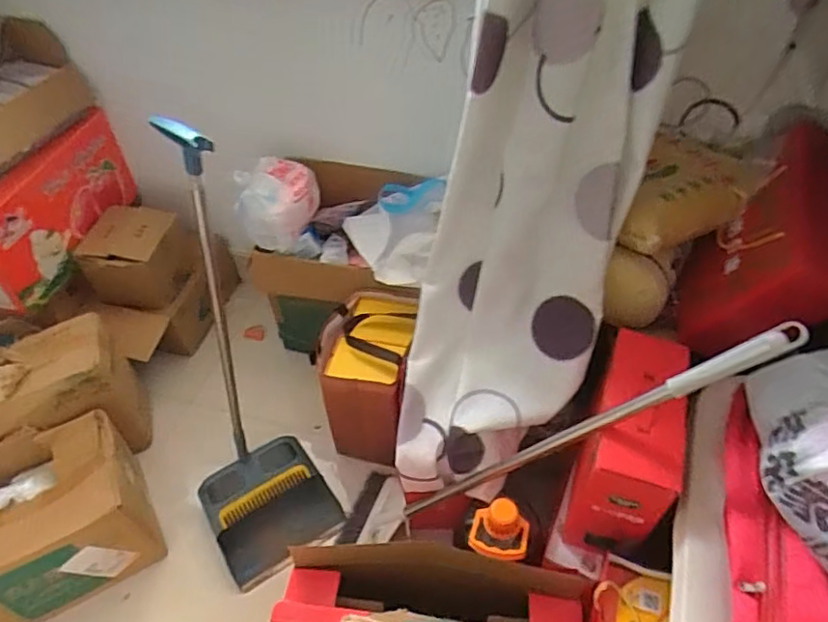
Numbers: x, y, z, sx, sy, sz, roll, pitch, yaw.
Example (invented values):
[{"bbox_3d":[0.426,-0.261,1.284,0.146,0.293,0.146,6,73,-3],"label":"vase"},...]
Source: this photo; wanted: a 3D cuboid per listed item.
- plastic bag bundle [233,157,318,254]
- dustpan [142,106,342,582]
[{"bbox_3d":[-0.294,-0.240,1.284,0.182,0.123,0.172,-15,49,-12],"label":"plastic bag bundle"},{"bbox_3d":[-0.327,0.143,0.988,0.245,0.822,0.285,-26,52,-20],"label":"dustpan"}]

